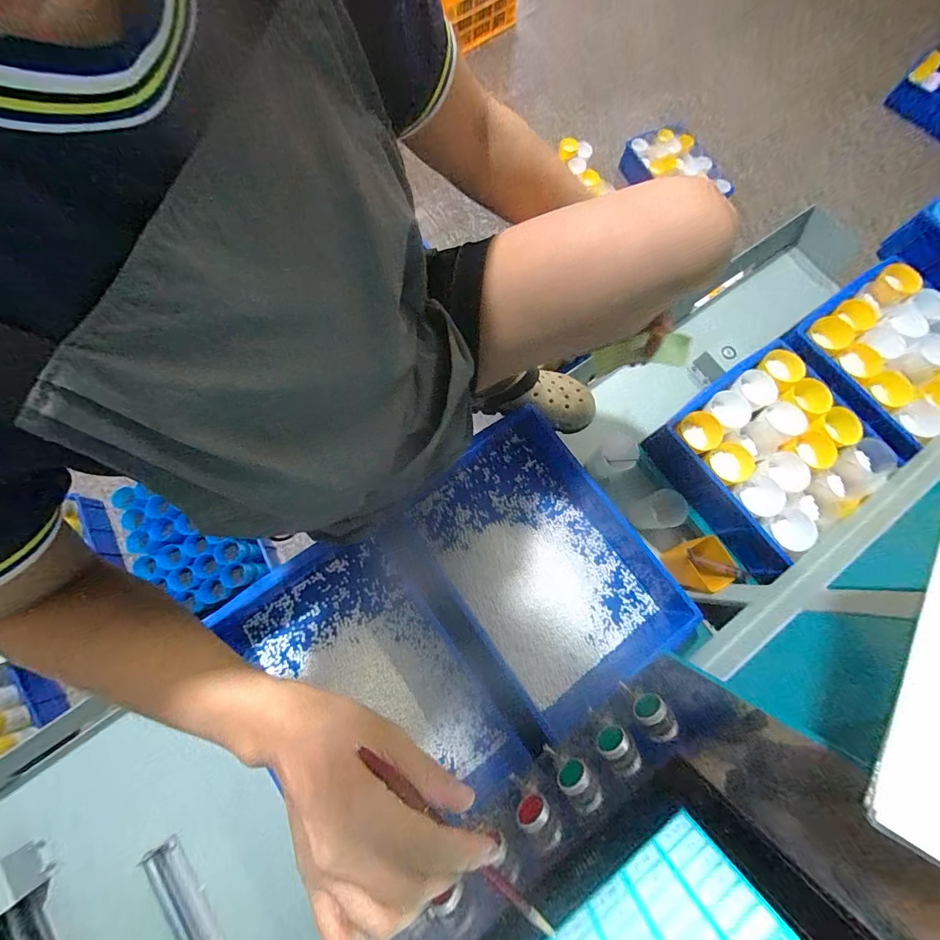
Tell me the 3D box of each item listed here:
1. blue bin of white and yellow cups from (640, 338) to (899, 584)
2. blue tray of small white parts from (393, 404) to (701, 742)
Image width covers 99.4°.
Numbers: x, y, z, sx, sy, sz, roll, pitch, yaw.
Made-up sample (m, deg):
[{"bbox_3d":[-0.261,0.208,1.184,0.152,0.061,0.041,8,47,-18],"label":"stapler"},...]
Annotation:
[{"bbox_3d":[0.489,-0.032,0.654,0.296,0.078,0.266,-37,79,-10],"label":"blue bin of white and yellow cups"},{"bbox_3d":[0.108,0.143,0.629,0.296,0.080,0.442,-37,80,-10],"label":"blue tray of small white parts"}]

